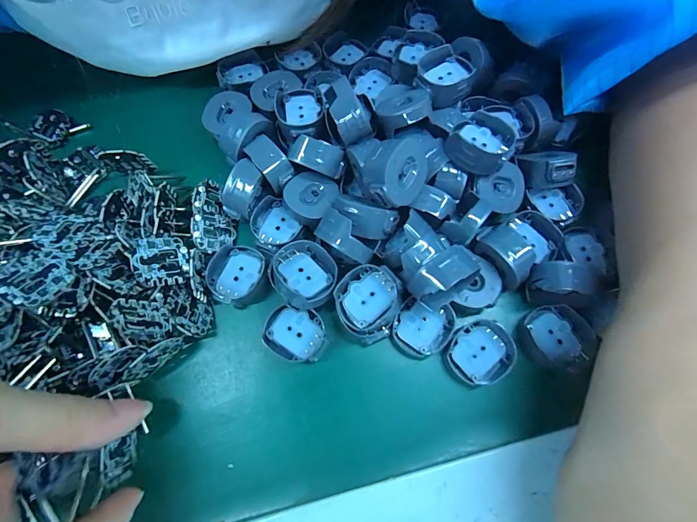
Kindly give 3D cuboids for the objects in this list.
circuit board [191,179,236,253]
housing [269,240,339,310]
[{"bbox_3d":[-0.067,-0.022,0.169,0.020,0.004,0.035,-9,83,-46],"label":"circuit board"},{"bbox_3d":[-0.020,0.007,0.158,0.027,0.014,0.031,-42,77,-11],"label":"housing"}]

